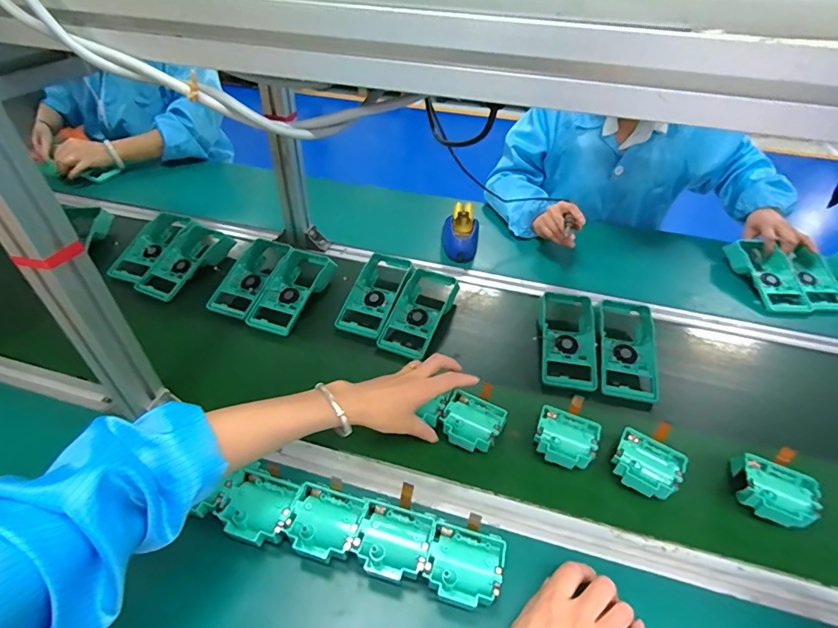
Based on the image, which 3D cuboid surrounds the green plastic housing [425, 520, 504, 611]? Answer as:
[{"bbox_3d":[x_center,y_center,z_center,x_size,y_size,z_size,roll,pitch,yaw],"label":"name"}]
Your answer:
[{"bbox_3d":[0.046,0.255,0.433,0.070,0.039,0.066,11,41,11],"label":"green plastic housing"}]

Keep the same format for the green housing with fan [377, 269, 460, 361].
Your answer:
[{"bbox_3d":[0.006,-0.004,0.749,0.084,0.055,0.189,15,42,15],"label":"green housing with fan"}]

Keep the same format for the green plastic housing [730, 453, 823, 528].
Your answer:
[{"bbox_3d":[0.418,0.211,0.514,0.076,0.033,0.067,21,44,21],"label":"green plastic housing"}]

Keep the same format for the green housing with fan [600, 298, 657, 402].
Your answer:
[{"bbox_3d":[0.330,0.054,0.698,0.089,0.043,0.193,11,52,8],"label":"green housing with fan"}]

